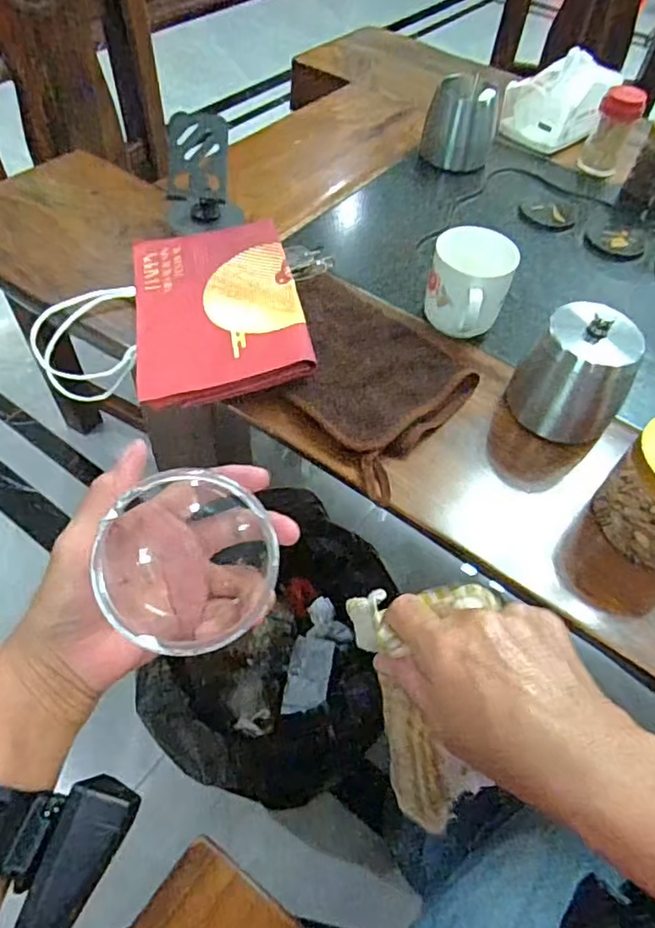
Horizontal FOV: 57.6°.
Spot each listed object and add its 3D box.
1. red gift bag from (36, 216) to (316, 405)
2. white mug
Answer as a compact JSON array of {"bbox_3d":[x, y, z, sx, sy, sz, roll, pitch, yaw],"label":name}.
[{"bbox_3d":[-0.142,-0.134,0.546,0.231,0.028,0.211,-13,56,-1],"label":"red gift bag"},{"bbox_3d":[0.128,-0.158,0.547,0.075,0.086,0.075,18,55,9],"label":"white mug"}]

